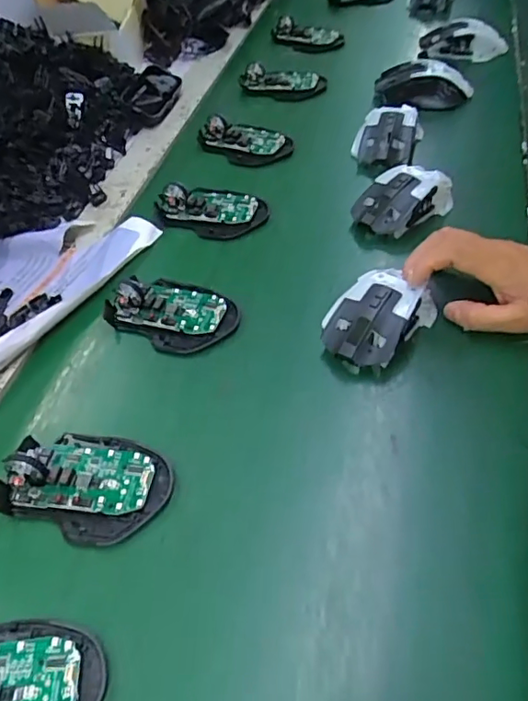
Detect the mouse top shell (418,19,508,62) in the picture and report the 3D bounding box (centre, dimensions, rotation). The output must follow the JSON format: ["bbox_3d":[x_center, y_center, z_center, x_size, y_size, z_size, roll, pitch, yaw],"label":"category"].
[{"bbox_3d":[0.287,-0.441,0.781,0.122,0.050,0.054,-1,51,12],"label":"mouse top shell"}]

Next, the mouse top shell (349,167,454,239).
[{"bbox_3d":[0.136,-0.146,0.531,0.099,0.041,0.053,-34,52,-16],"label":"mouse top shell"}]

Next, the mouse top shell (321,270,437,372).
[{"bbox_3d":[0.091,-0.031,0.426,0.061,0.037,0.103,35,59,28],"label":"mouse top shell"}]

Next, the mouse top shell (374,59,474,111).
[{"bbox_3d":[0.204,-0.335,0.695,0.118,0.043,0.069,8,50,10],"label":"mouse top shell"}]

